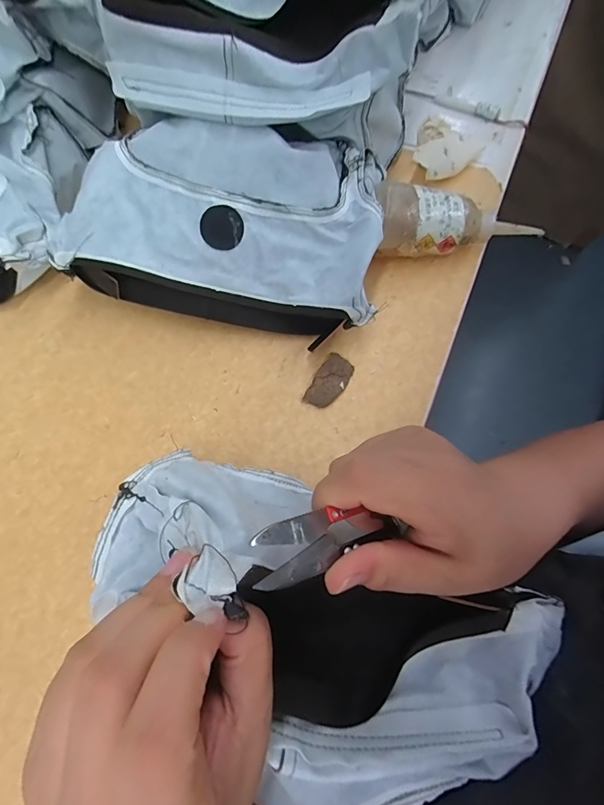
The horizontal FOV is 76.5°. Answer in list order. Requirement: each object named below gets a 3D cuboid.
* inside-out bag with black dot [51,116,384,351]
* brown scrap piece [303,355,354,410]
[{"bbox_3d":[-0.066,-0.179,0.377,0.283,0.091,0.195,11,72,5],"label":"inside-out bag with black dot"},{"bbox_3d":[0.027,-0.020,0.359,0.029,0.007,0.055,28,74,10],"label":"brown scrap piece"}]

